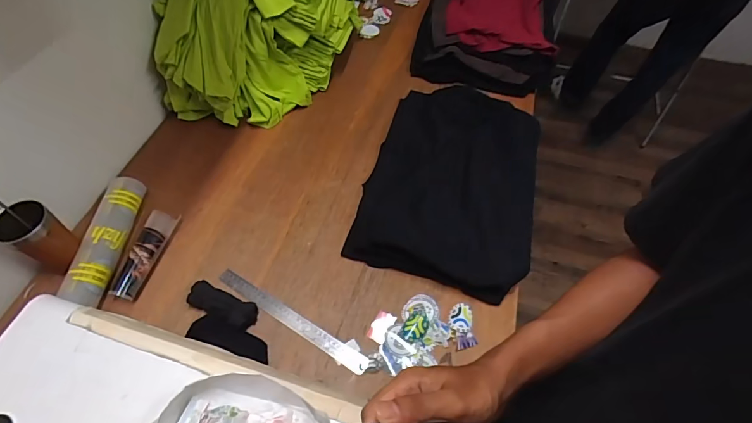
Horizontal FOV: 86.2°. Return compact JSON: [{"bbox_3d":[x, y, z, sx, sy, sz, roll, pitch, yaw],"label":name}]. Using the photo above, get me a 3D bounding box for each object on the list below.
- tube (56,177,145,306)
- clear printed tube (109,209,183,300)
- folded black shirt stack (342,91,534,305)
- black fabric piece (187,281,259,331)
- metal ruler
[{"bbox_3d":[-0.513,0.051,0.778,0.058,0.058,0.264,4,57,0],"label":"tube"},{"bbox_3d":[-0.439,0.081,0.770,0.050,0.043,0.184,14,58,7],"label":"clear printed tube"},{"bbox_3d":[0.173,-0.082,0.884,0.356,0.057,0.510,15,58,8],"label":"folded black shirt stack"},{"bbox_3d":[-0.274,0.169,0.724,0.129,0.028,0.050,22,59,12],"label":"black fabric piece"},{"bbox_3d":[-0.156,0.195,0.728,0.319,0.005,0.029,27,69,15],"label":"metal ruler"}]

